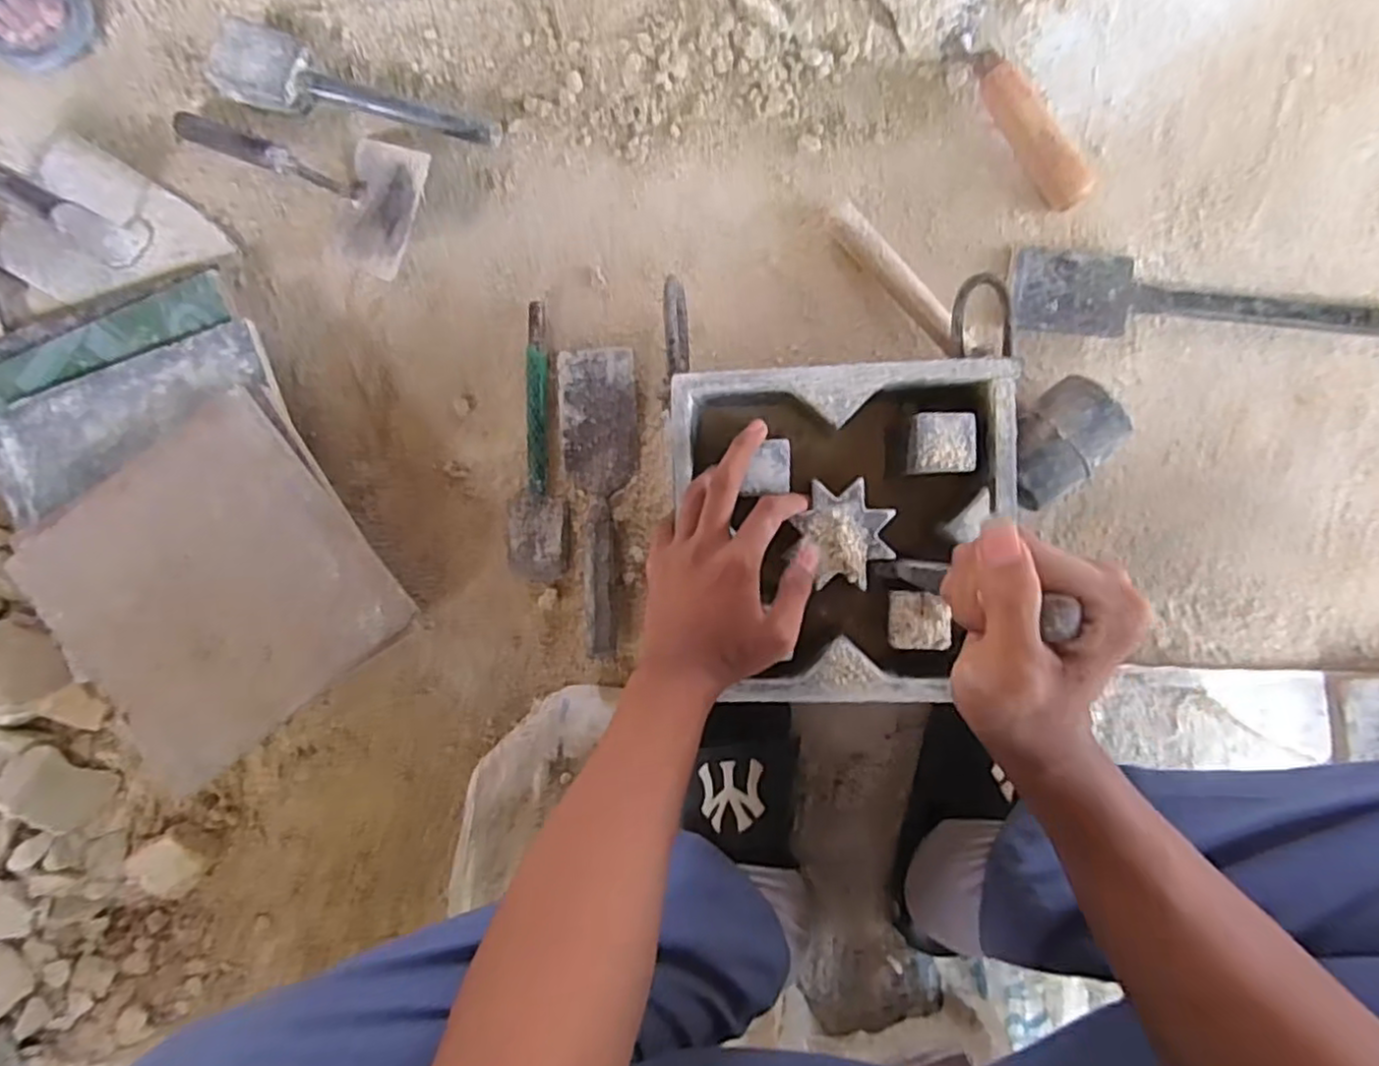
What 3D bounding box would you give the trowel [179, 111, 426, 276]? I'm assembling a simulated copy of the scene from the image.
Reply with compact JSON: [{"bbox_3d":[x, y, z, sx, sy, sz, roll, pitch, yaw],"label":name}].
[{"bbox_3d":[-0.346,-0.324,0.613,0.273,0.054,0.107,28,94,4],"label":"trowel"}]

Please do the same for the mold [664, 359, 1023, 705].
[{"bbox_3d":[0.107,0.000,0.508,0.221,0.086,0.226,-1,92,6],"label":"mold"}]

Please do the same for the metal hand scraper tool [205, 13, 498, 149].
[{"bbox_3d":[-0.294,-0.382,0.610,0.271,0.040,0.063,21,94,5],"label":"metal hand scraper tool"}]

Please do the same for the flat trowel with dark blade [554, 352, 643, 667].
[{"bbox_3d":[-0.076,-0.028,0.602,0.068,0.025,0.260,-3,91,6],"label":"flat trowel with dark blade"}]

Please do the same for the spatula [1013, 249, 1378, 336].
[{"bbox_3d":[0.421,-0.178,0.554,0.313,0.014,0.062,9,93,6],"label":"spatula"}]

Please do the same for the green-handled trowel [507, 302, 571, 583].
[{"bbox_3d":[-0.144,-0.078,0.621,0.055,0.019,0.242,-4,91,6],"label":"green-handled trowel"}]

